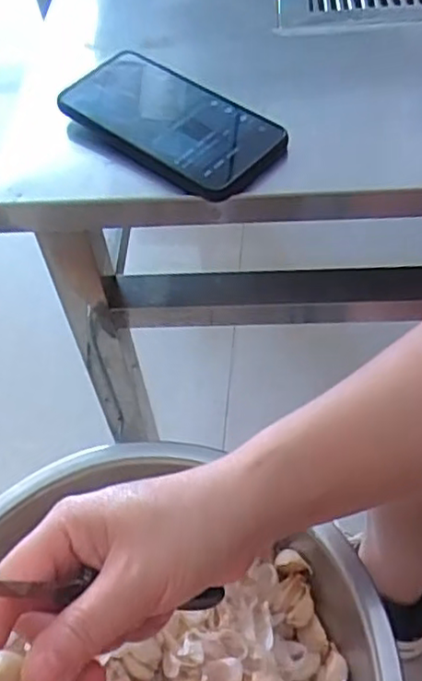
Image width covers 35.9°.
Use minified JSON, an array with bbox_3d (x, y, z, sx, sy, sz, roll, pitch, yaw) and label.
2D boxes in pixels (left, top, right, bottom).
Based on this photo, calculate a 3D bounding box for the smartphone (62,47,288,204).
[{"bbox_3d":[-0.030,-0.145,0.433,0.160,0.018,0.073,34,63,27],"label":"smartphone"}]

